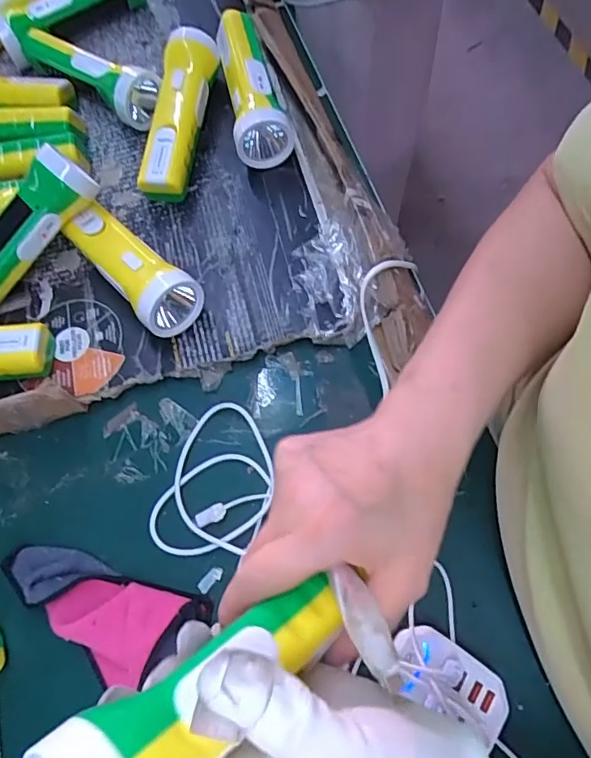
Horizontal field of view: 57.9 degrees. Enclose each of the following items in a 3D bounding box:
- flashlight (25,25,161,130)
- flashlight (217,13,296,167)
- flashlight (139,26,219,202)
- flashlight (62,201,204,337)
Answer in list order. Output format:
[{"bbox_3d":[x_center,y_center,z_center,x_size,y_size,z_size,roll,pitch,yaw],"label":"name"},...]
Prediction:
[{"bbox_3d":[-0.208,-0.304,0.540,0.170,0.052,0.044,30,75,17],"label":"flashlight"},{"bbox_3d":[-0.043,-0.279,0.509,0.052,0.053,0.163,-15,69,2],"label":"flashlight"},{"bbox_3d":[-0.111,-0.249,0.506,0.051,0.044,0.164,6,72,10],"label":"flashlight"},{"bbox_3d":[-0.139,-0.092,0.450,0.145,0.049,0.051,40,80,18],"label":"flashlight"}]

